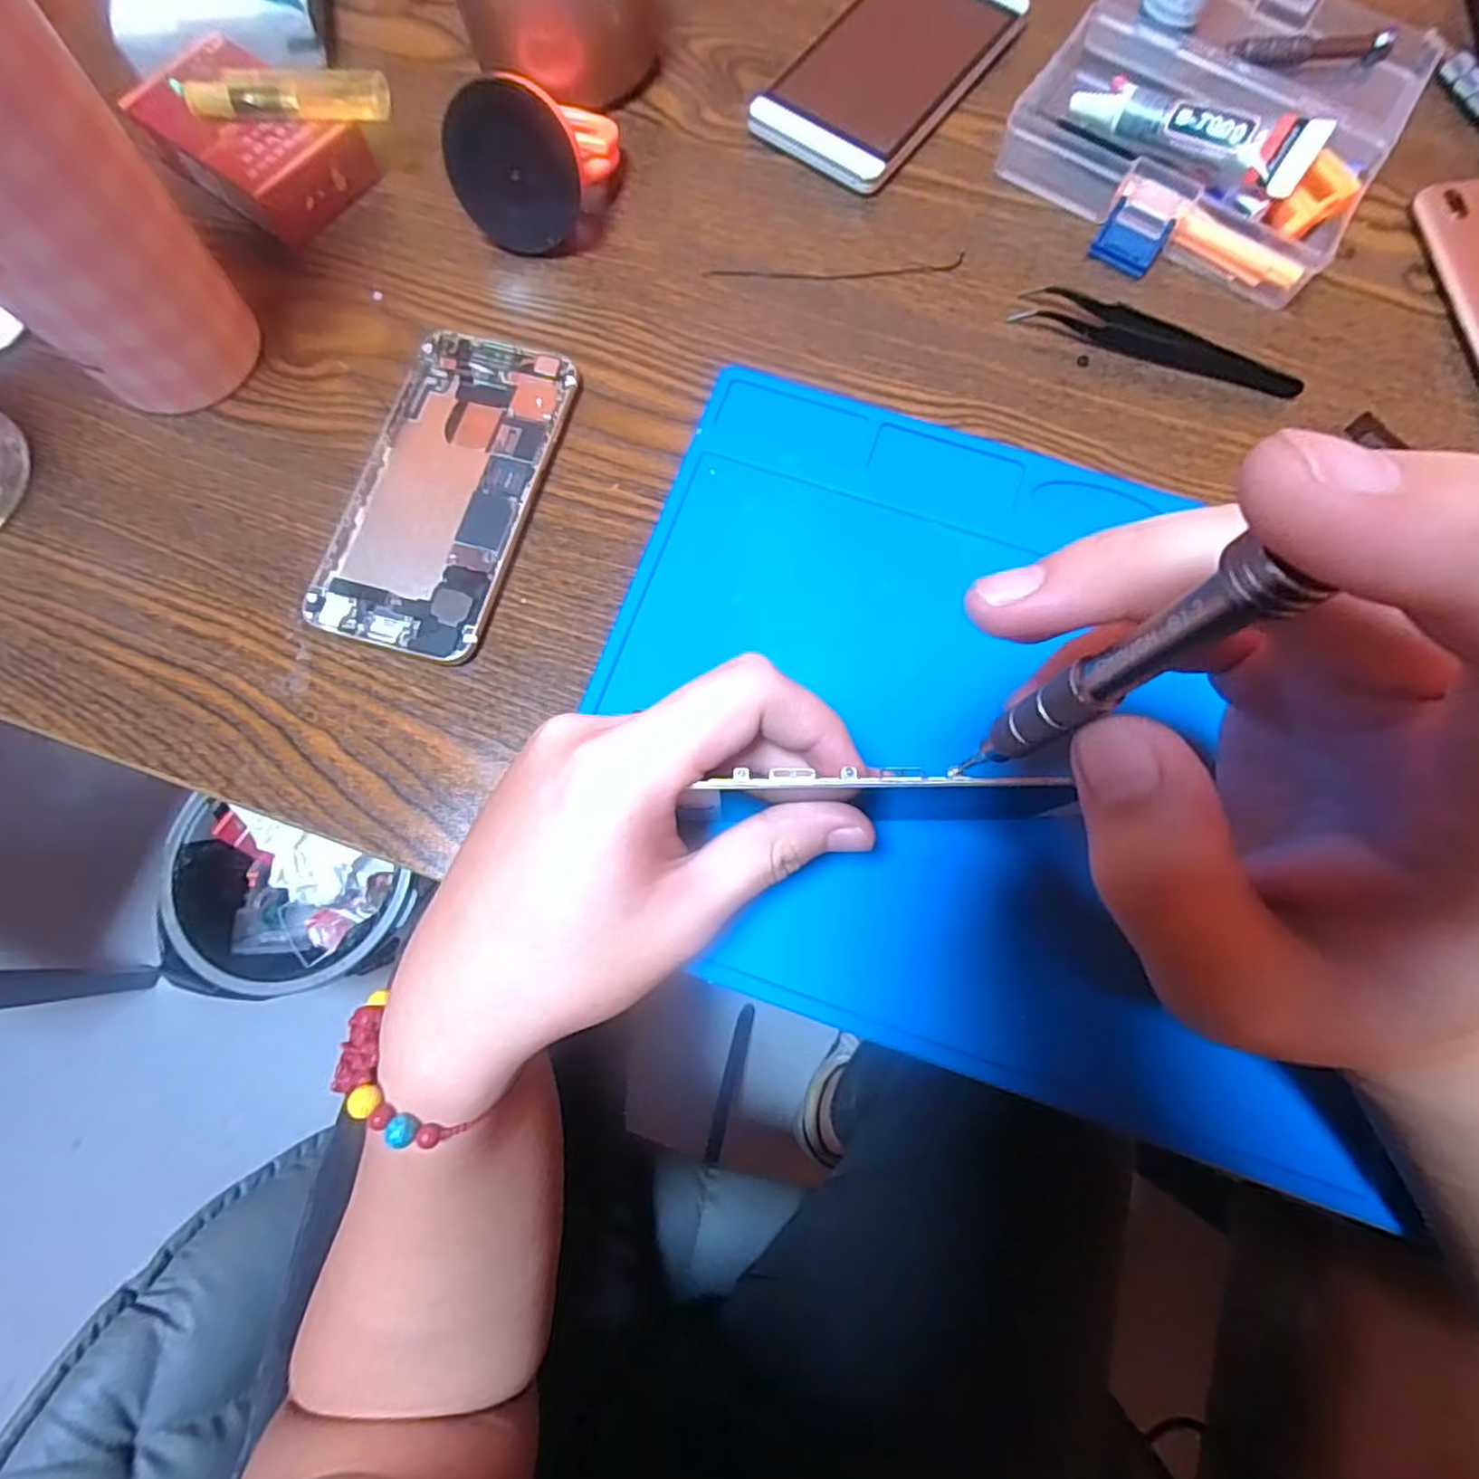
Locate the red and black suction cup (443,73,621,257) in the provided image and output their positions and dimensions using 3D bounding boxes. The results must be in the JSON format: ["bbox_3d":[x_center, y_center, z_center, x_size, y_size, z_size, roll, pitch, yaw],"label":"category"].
[{"bbox_3d":[-0.087,-0.247,0.298,0.061,0.055,0.055,23,44,-16],"label":"red and black suction cup"}]

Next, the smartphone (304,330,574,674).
[{"bbox_3d":[-0.114,-0.099,0.271,0.067,0.007,0.136,15,76,3],"label":"smartphone"}]

